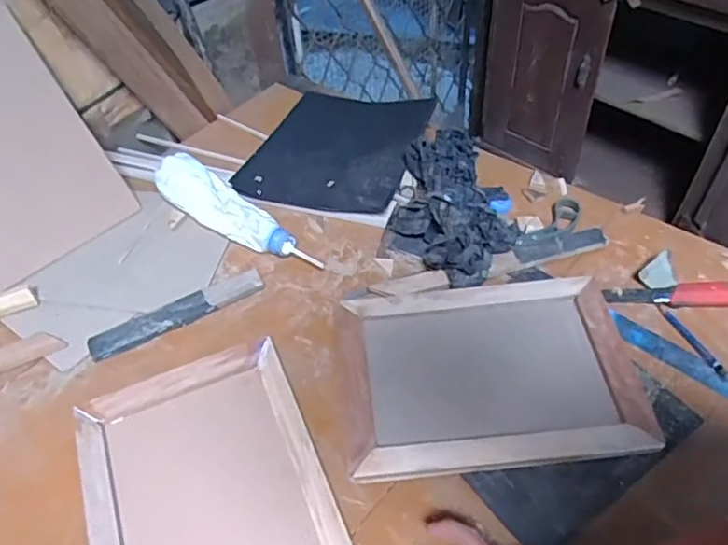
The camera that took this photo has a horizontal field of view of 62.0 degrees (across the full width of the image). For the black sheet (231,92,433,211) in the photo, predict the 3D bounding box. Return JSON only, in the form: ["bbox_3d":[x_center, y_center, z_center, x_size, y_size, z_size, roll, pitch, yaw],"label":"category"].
[{"bbox_3d":[-0.037,-0.195,0.891,0.222,0.043,0.266,13,51,13],"label":"black sheet"}]

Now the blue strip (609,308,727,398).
[{"bbox_3d":[0.334,0.090,0.639,0.157,0.009,0.030,32,63,27],"label":"blue strip"}]

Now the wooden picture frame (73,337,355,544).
[{"bbox_3d":[-0.142,0.206,0.556,0.212,0.011,0.295,-18,51,-14],"label":"wooden picture frame"}]

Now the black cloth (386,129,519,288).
[{"bbox_3d":[0.113,-0.088,0.769,0.154,0.062,0.227,6,50,8],"label":"black cloth"}]

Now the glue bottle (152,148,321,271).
[{"bbox_3d":[-0.165,-0.080,0.791,0.264,0.053,0.073,30,57,25],"label":"glue bottle"}]

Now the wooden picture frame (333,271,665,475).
[{"bbox_3d":[0.125,0.094,0.639,0.289,0.019,0.224,-4,49,-2],"label":"wooden picture frame"}]

